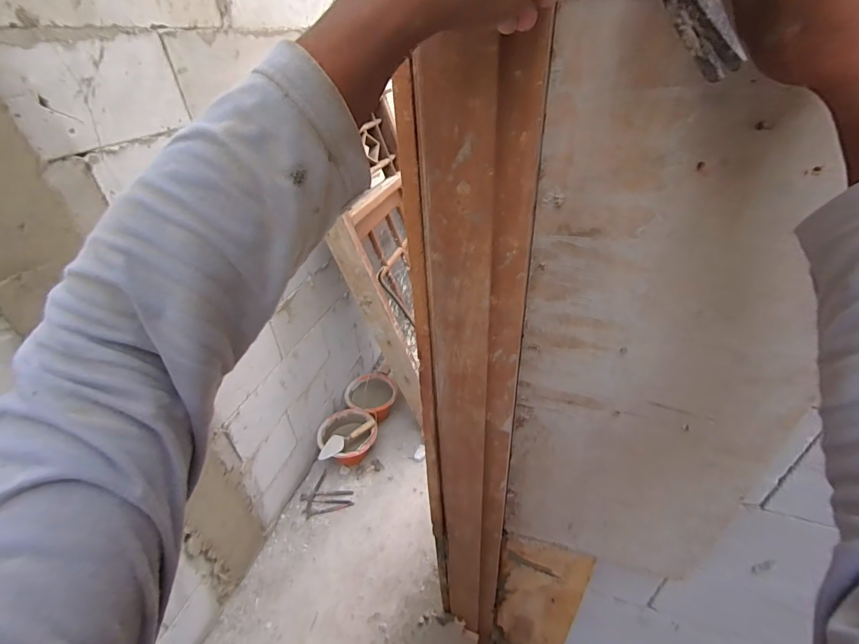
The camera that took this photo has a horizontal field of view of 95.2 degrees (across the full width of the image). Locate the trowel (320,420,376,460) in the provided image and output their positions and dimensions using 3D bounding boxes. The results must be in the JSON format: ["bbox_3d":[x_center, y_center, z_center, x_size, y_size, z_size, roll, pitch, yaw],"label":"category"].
[{"bbox_3d":[-0.365,0.522,1.762,0.282,0.048,0.075,-24,41,-25],"label":"trowel"}]

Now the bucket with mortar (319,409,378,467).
[{"bbox_3d":[-0.373,0.556,1.856,0.251,0.170,0.236,-2,36,2],"label":"bucket with mortar"}]

